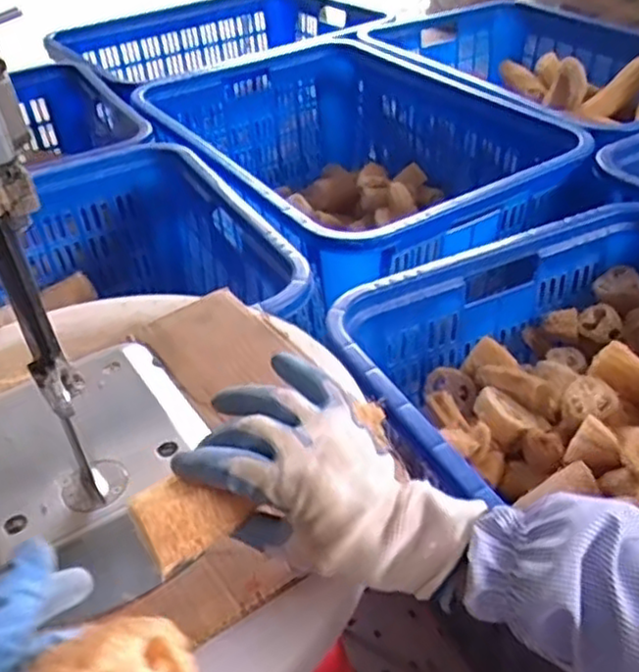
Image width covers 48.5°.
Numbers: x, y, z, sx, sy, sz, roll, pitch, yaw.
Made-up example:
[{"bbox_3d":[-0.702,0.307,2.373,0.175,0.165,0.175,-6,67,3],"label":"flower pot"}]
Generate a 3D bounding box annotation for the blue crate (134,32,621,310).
[{"bbox_3d":[0.051,-0.330,1.480,0.656,0.302,0.883,-19,41,-18],"label":"blue crate"}]

